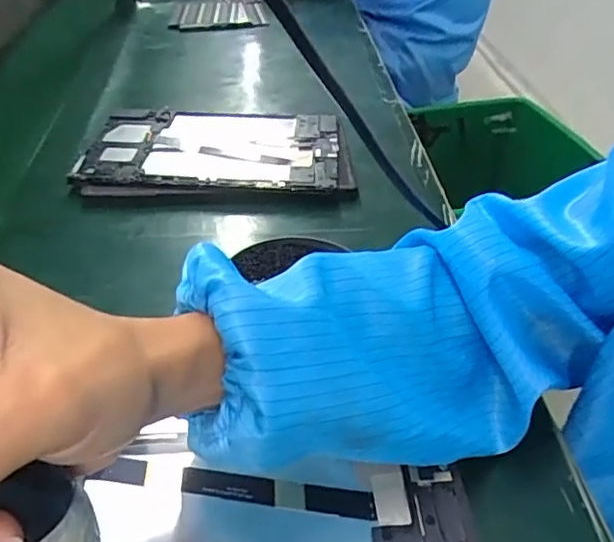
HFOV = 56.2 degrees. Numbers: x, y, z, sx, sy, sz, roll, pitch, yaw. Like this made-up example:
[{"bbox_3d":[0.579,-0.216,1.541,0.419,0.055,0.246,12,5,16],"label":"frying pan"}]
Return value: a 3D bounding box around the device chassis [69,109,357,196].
[{"bbox_3d":[-0.089,-0.121,0.574,0.252,0.023,0.153,-3,41,-2],"label":"device chassis"}]

